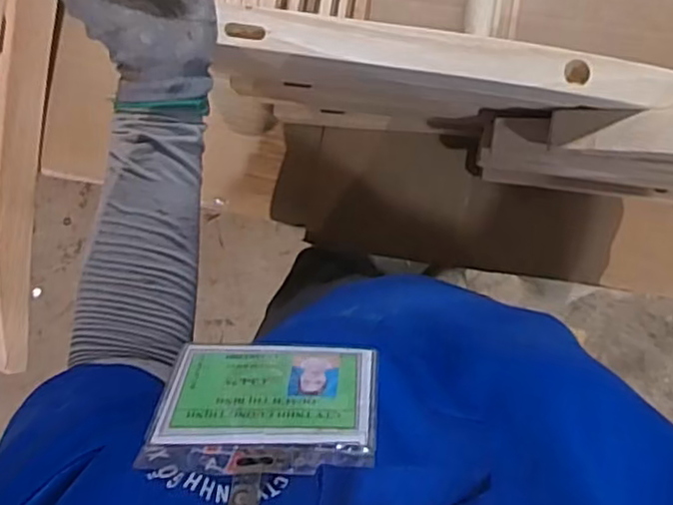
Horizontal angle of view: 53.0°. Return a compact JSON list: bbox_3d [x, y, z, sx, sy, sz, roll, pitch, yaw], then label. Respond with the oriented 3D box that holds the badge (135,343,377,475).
[{"bbox_3d":[-0.031,0.070,0.316,0.097,0.080,0.004,-1,125,2],"label":"badge"}]

